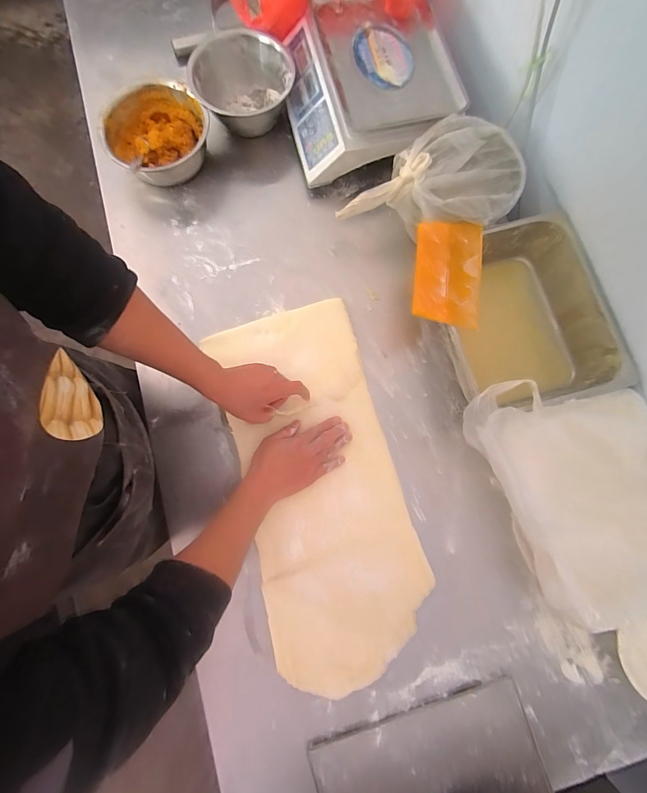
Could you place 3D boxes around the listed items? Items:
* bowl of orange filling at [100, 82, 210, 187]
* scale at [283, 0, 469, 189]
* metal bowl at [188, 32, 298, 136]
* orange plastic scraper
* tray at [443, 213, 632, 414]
[{"bbox_3d":[-0.331,-0.520,0.713,0.191,0.082,0.175,0,79,-2],"label":"bowl of orange filling"},{"bbox_3d":[0.084,-0.627,0.709,0.313,0.098,0.330,-13,79,-4],"label":"scale"},{"bbox_3d":[-0.170,-0.650,0.749,0.197,0.107,0.243,-22,80,-6],"label":"metal bowl"},{"bbox_3d":[0.210,-0.207,0.592,0.110,0.010,0.183,7,79,0],"label":"orange plastic scraper"},{"bbox_3d":[0.343,-0.137,0.634,0.260,0.117,0.323,-11,79,-4],"label":"tray"}]

